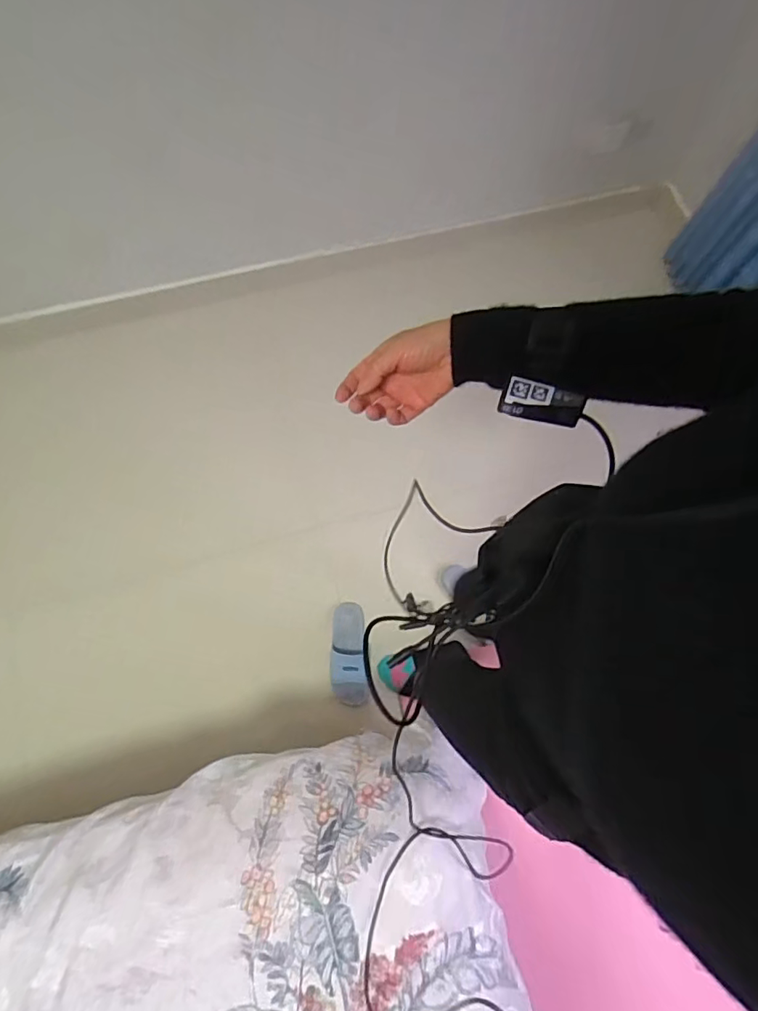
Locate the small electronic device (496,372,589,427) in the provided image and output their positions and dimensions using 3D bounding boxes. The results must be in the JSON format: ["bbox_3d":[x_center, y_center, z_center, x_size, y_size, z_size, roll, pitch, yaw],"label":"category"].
[{"bbox_3d":[0.140,-0.088,0.462,0.069,0.024,0.023,13,73,0],"label":"small electronic device"}]

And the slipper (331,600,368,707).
[{"bbox_3d":[-0.076,0.358,1.313,0.083,0.085,0.242,-3,74,-5],"label":"slipper"}]

